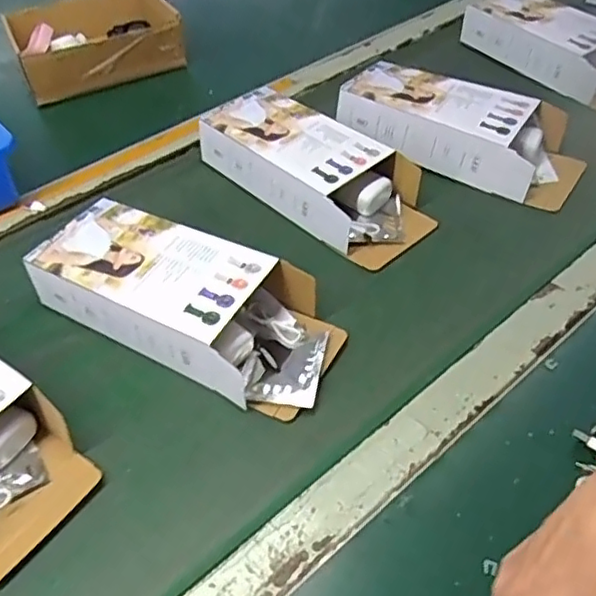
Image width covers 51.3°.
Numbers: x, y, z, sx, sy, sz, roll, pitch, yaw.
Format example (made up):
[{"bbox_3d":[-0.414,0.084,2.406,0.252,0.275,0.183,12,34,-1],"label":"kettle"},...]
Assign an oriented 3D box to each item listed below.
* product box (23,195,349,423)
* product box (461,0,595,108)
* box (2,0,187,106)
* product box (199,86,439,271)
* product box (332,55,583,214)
[{"bbox_3d":[-0.092,-0.001,0.508,0.254,0.064,0.110,19,49,24],"label":"product box"},{"bbox_3d":[0.335,-0.321,0.793,0.108,0.068,0.254,-30,48,-23],"label":"product box"},{"bbox_3d":[-0.280,-0.357,0.858,0.209,0.065,0.179,-18,50,-14],"label":"box"},{"bbox_3d":[0.018,-0.130,0.626,0.250,0.065,0.109,32,55,33],"label":"product box"},{"bbox_3d":[0.172,-0.182,0.663,0.255,0.066,0.108,26,52,29],"label":"product box"}]

